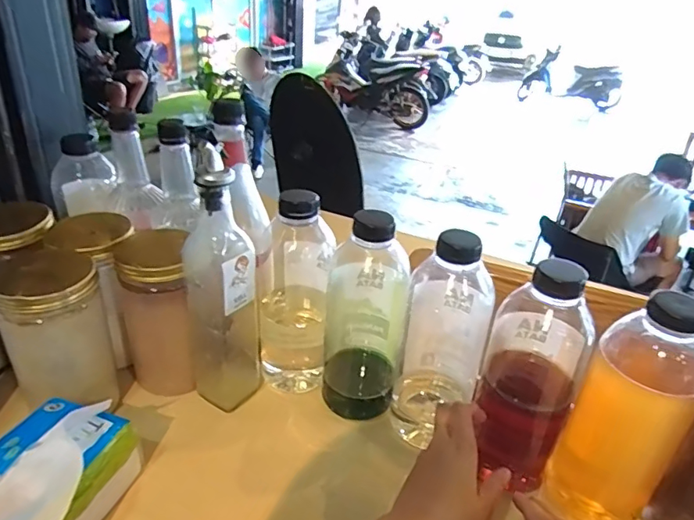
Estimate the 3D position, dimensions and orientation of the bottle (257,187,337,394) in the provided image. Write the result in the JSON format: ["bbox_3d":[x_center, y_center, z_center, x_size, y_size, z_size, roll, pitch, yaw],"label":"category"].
[{"bbox_3d":[-0.058,0.031,0.567,0.076,0.236,0.074,1,30,-7],"label":"bottle"}]

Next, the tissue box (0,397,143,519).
[{"bbox_3d":[-0.254,0.184,0.411,0.099,0.103,0.144,13,30,13],"label":"tissue box"}]

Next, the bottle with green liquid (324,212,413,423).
[{"bbox_3d":[0.022,0.054,0.541,0.082,0.233,0.075,8,30,5],"label":"bottle with green liquid"}]

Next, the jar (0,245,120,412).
[{"bbox_3d":[-0.294,0.071,0.512,0.083,0.163,0.098,-17,36,-34],"label":"jar"}]

